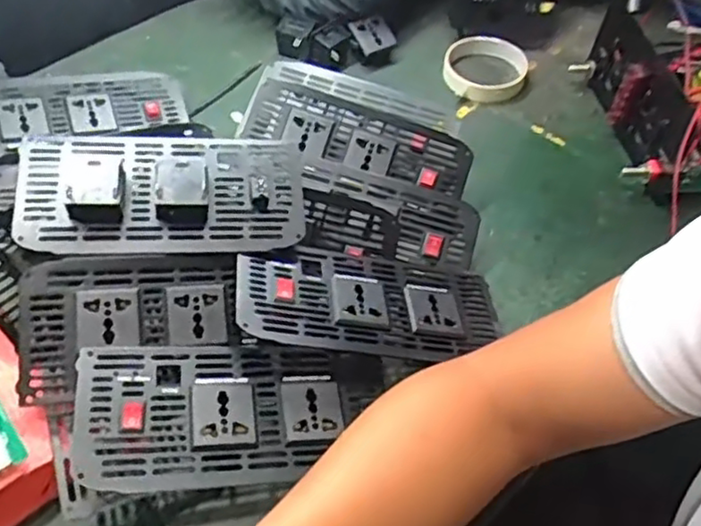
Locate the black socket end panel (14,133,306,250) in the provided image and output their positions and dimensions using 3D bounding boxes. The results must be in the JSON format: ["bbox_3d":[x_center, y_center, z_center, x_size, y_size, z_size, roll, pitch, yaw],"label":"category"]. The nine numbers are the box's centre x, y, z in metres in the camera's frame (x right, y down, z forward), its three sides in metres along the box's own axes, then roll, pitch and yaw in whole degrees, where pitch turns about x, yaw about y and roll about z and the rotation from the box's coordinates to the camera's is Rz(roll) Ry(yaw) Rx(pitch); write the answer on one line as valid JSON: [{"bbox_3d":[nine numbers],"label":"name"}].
[{"bbox_3d":[-0.126,-0.055,0.468,0.192,0.026,0.091,0,66,-13],"label":"black socket end panel"}]

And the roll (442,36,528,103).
[{"bbox_3d":[0.139,-0.203,0.700,0.084,0.023,0.091,1,51,-1],"label":"roll"}]

